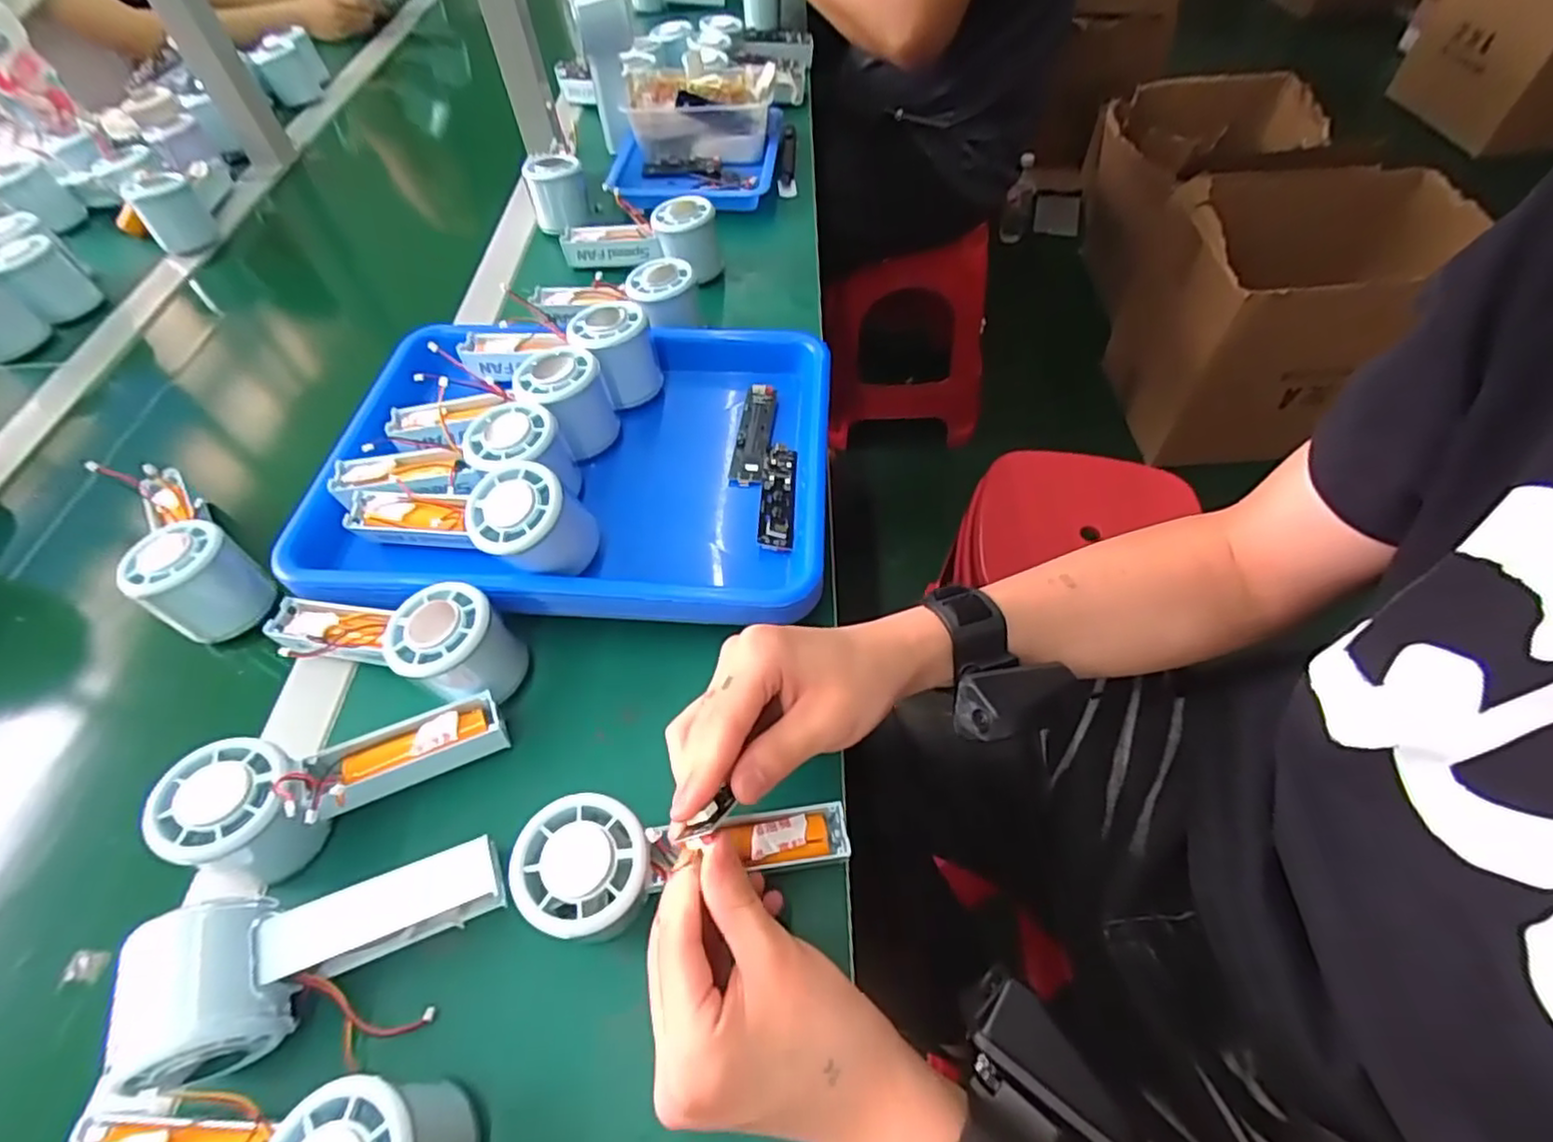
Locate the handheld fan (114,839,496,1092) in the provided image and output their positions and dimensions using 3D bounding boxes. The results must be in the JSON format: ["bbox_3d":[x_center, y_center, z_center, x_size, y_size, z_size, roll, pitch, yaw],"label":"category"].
[{"bbox_3d":[-0.205,0.171,0.313,0.145,0.049,0.065,-15,54,-26],"label":"handheld fan"}]

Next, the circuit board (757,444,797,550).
[{"bbox_3d":[0.001,-0.053,0.458,0.023,0.010,0.091,1,55,4],"label":"circuit board"}]

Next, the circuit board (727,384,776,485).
[{"bbox_3d":[-0.016,-0.101,0.493,0.024,0.009,0.091,6,55,7],"label":"circuit board"}]

